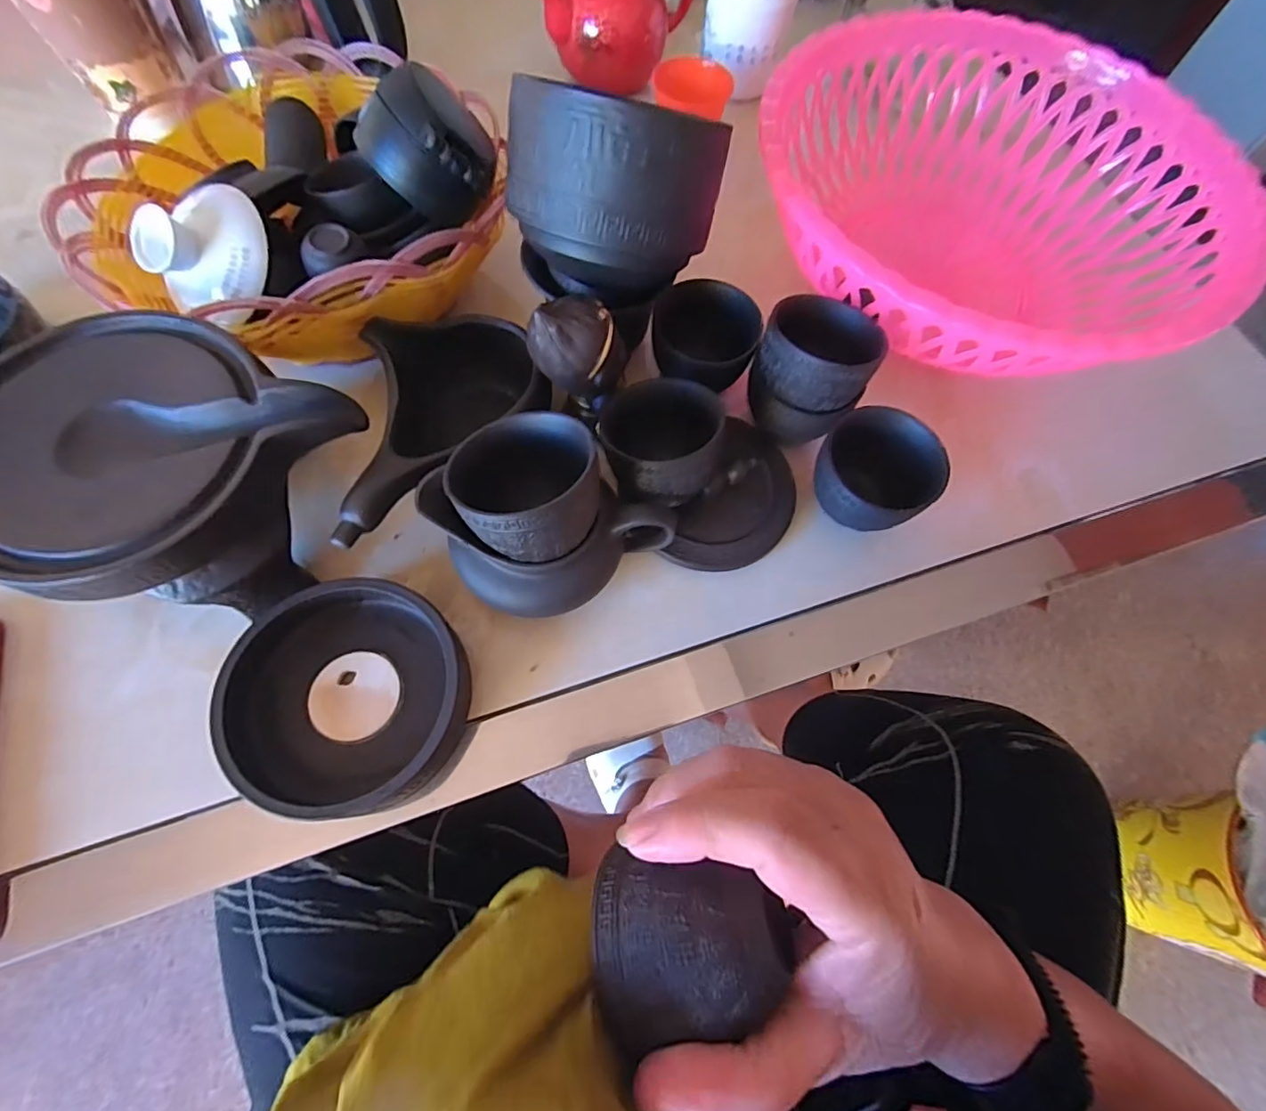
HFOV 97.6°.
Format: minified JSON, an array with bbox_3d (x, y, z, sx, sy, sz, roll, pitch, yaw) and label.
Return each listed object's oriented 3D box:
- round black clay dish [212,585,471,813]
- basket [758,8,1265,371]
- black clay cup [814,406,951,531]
[{"bbox_3d":[-0.120,0.058,0.236,0.095,0.026,0.092,1,68,-4],"label":"round black clay dish"},{"bbox_3d":[0.204,-0.198,0.326,0.246,0.081,0.250,1,68,-4],"label":"basket"},{"bbox_3d":[0.116,-0.037,0.278,0.058,0.043,0.060,1,68,-4],"label":"black clay cup"}]

